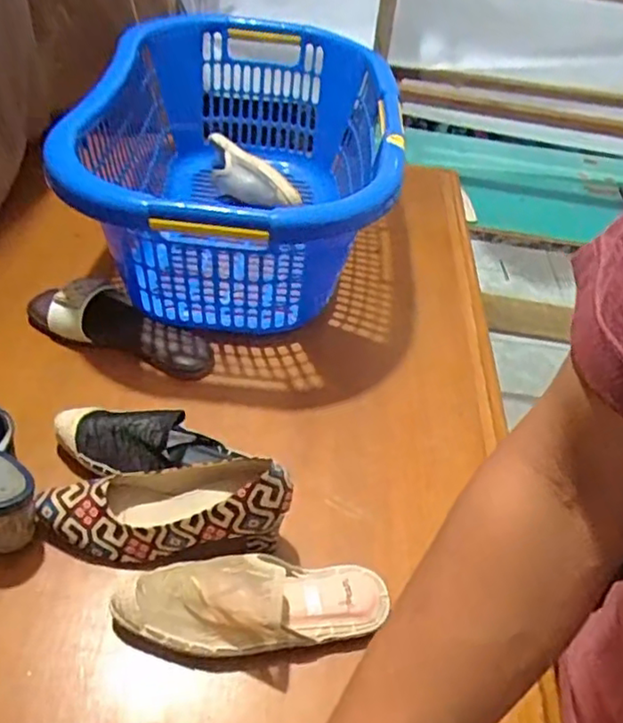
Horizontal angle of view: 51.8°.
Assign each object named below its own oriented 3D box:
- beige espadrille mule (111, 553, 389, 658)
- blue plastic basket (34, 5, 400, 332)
[{"bbox_3d":[-0.051,0.214,0.571,0.239,0.058,0.078,1,44,-7],"label":"beige espadrille mule"},{"bbox_3d":[-0.099,-0.272,0.918,0.384,0.250,0.584,2,44,-5],"label":"blue plastic basket"}]

